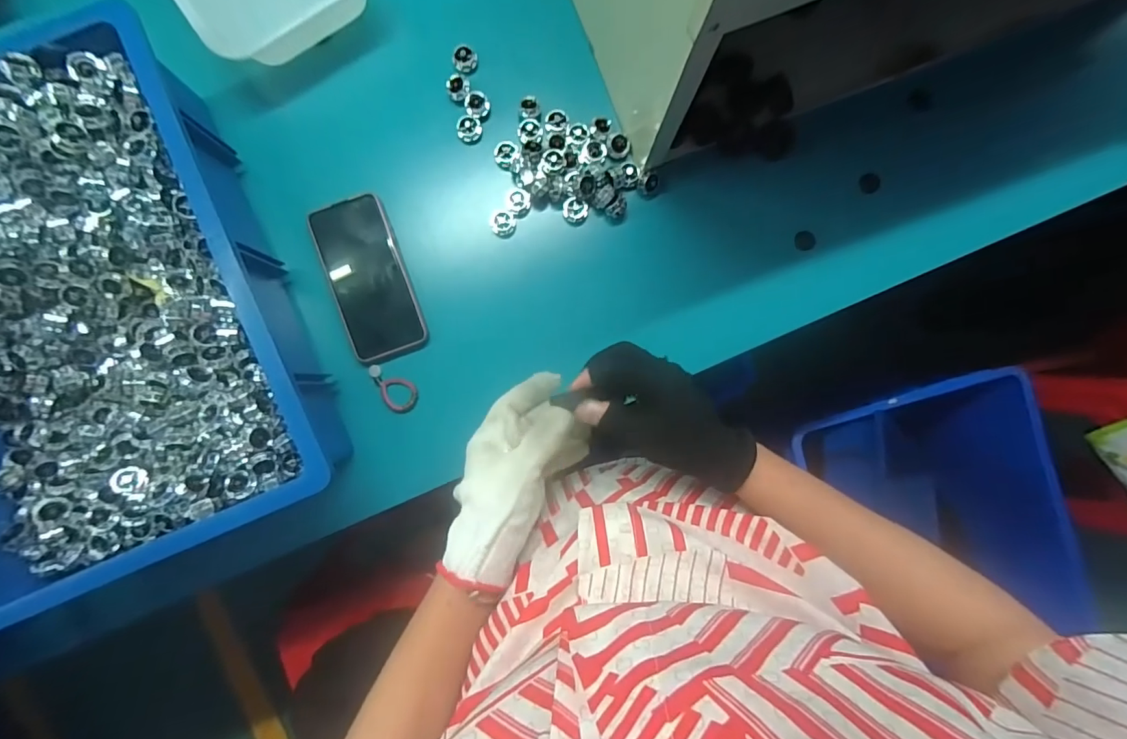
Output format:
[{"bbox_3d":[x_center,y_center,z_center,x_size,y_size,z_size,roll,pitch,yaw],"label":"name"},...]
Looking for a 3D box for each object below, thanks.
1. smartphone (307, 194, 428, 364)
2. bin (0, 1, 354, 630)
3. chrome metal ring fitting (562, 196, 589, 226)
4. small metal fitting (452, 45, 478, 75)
[{"bbox_3d":[-0.205,-0.097,0.508,0.078,0.007,0.168,-20,91,-1],"label":"smartphone"},{"bbox_3d":[-0.430,-0.050,0.447,0.320,0.110,0.452,-25,91,-1],"label":"bin"},{"bbox_3d":[0.012,-0.170,0.519,0.027,0.013,0.023,42,90,-1],"label":"chrome metal ring fitting"},{"bbox_3d":[-0.107,-0.336,0.520,0.025,0.009,0.033,-25,91,-1],"label":"small metal fitting"}]

